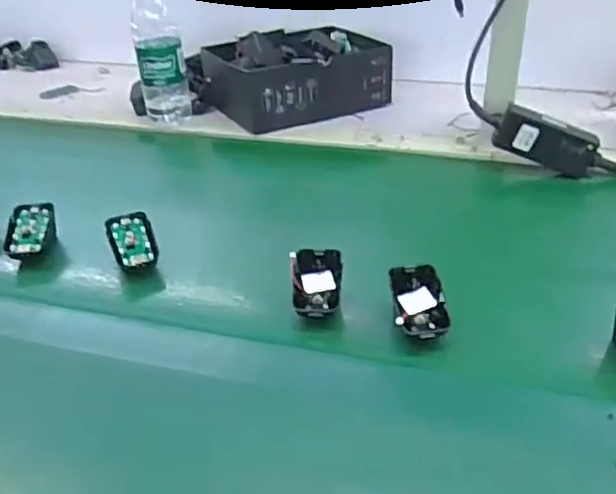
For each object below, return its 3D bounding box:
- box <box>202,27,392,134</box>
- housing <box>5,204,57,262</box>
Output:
[{"bbox_3d":[-0.013,-0.270,0.970,0.258,0.089,0.182,-20,38,-23],"label":"box"},{"bbox_3d":[-0.294,-0.016,0.668,0.044,0.024,0.073,2,47,-7],"label":"housing"}]

